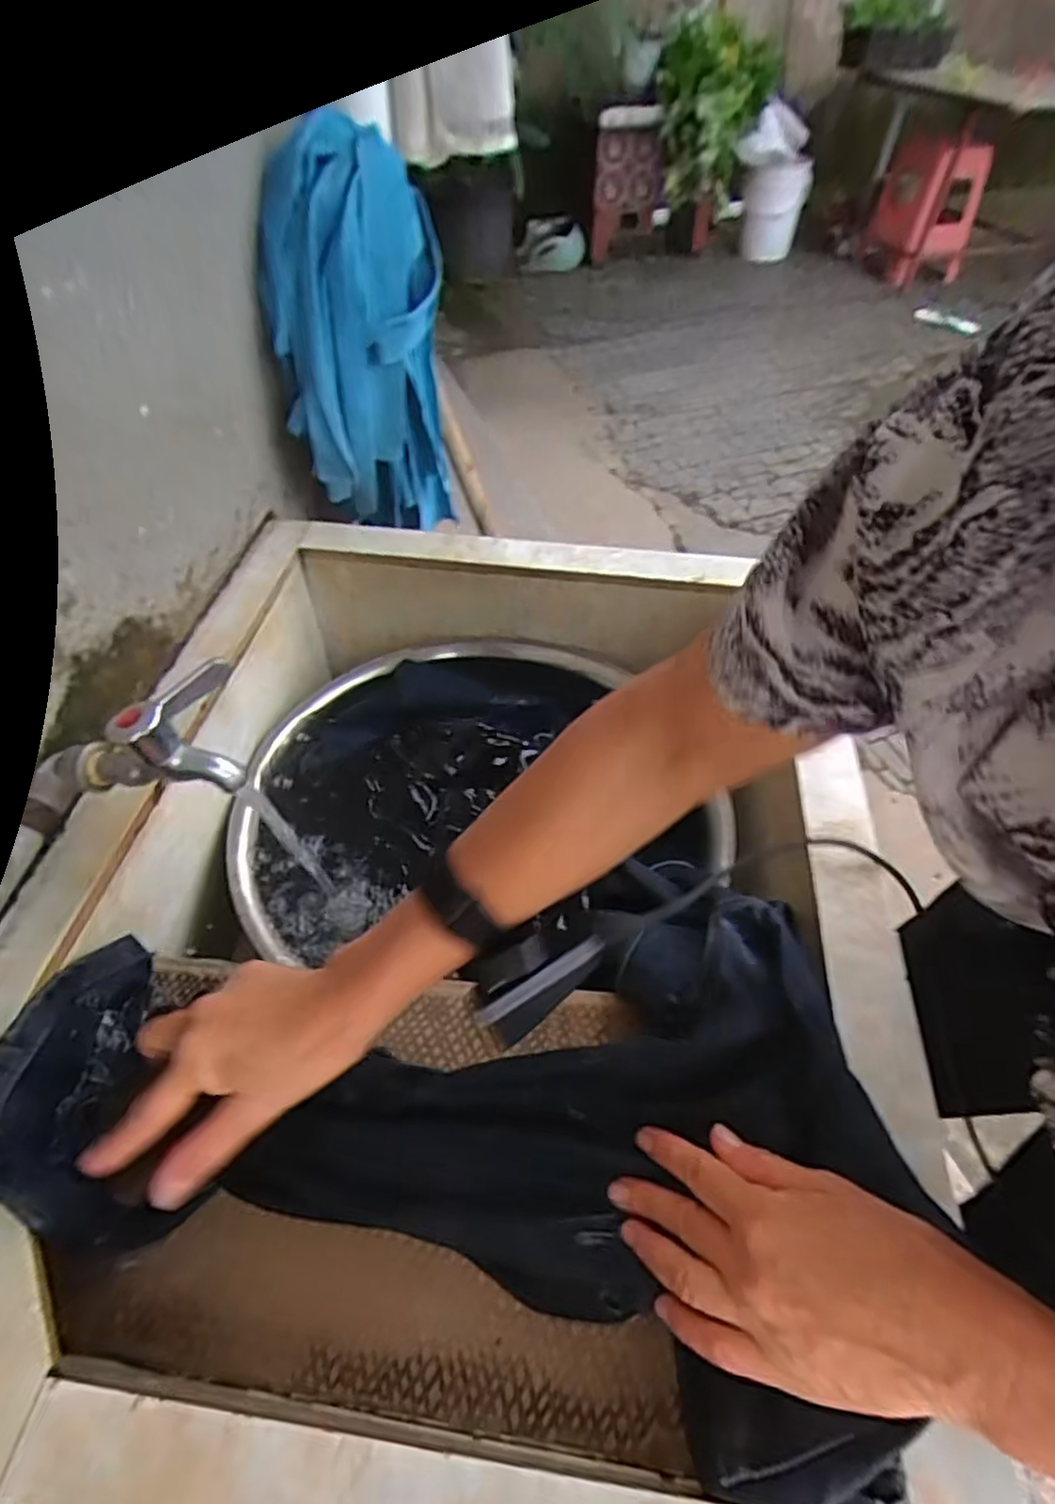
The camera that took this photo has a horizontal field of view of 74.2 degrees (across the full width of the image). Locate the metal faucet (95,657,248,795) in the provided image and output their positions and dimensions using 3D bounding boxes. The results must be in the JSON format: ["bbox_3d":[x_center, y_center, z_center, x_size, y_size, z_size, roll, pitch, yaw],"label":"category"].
[{"bbox_3d":[-0.213,-0.011,0.411,0.084,0.065,0.047,-5,52,-5],"label":"metal faucet"}]

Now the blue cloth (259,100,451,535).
[{"bbox_3d":[-0.154,-0.369,0.660,0.146,0.317,0.097,-9,53,-8],"label":"blue cloth"}]

